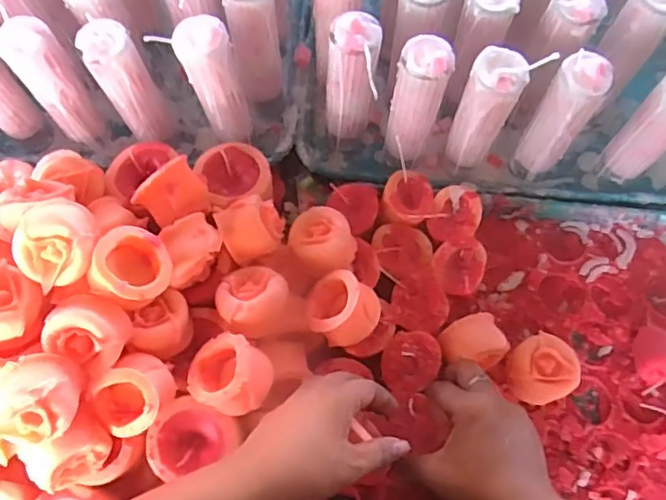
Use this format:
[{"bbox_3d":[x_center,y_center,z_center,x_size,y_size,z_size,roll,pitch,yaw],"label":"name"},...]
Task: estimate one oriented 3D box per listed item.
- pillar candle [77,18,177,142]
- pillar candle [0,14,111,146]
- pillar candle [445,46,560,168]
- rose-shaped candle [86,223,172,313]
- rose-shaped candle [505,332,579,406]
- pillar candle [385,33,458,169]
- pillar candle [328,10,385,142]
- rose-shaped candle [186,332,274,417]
[{"bbox_3d":[-0.175,-0.140,0.528,0.040,0.161,0.041,0,71,0],"label":"pillar candle"},{"bbox_3d":[-0.239,-0.141,0.521,0.040,0.149,0.031,-34,75,-11],"label":"pillar candle"},{"bbox_3d":[0.131,-0.116,0.513,0.048,0.133,0.047,33,74,10],"label":"pillar candle"},{"bbox_3d":[-0.153,0.015,0.448,0.056,0.049,0.057,-33,87,-37],"label":"rose-shaped candle"},{"bbox_3d":[0.179,0.104,0.518,0.056,0.034,0.056,0,71,0],"label":"rose-shaped candle"},{"bbox_3d":[0.072,-0.120,0.522,0.044,0.152,0.047,14,72,4],"label":"pillar candle"},{"bbox_3d":[0.017,-0.142,0.526,0.045,0.150,0.040,11,72,3],"label":"pillar candle"},{"bbox_3d":[-0.075,0.094,0.448,0.058,0.034,0.053,17,73,40],"label":"rose-shaped candle"}]

